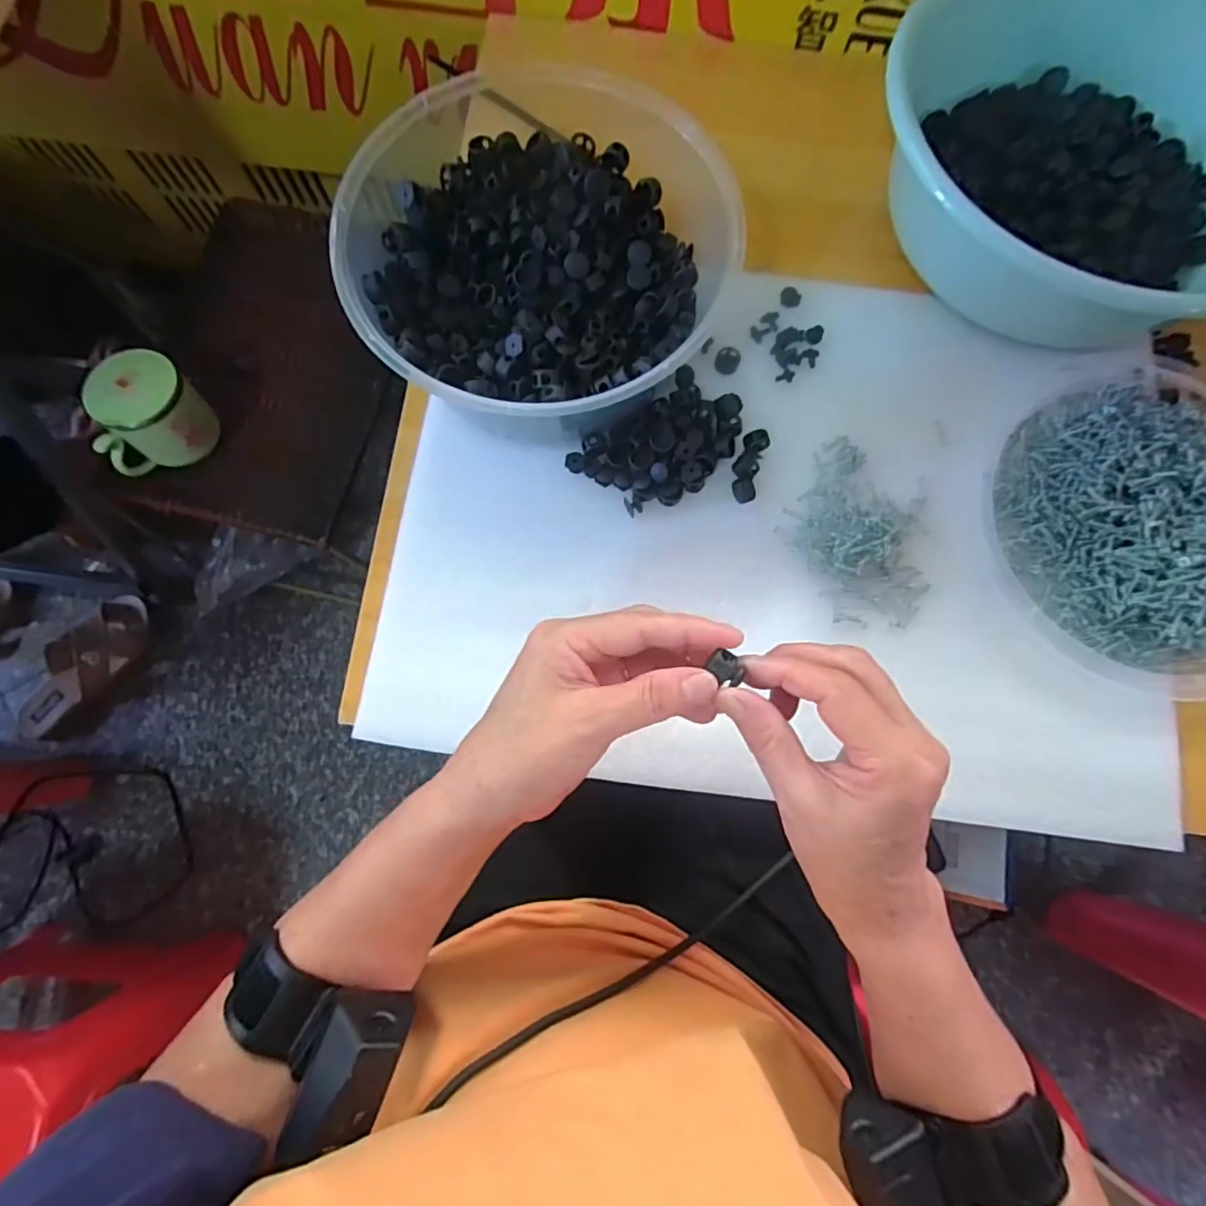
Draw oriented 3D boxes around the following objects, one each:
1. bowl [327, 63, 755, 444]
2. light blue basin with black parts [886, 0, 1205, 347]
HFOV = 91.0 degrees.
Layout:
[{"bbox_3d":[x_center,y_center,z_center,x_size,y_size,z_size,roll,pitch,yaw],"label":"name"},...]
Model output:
[{"bbox_3d":[-0.041,-0.219,0.391,0.219,0.078,0.213,0,79,-2],"label":"bowl"},{"bbox_3d":[0.334,-0.302,0.404,0.277,0.097,0.233,40,80,6],"label":"light blue basin with black parts"}]

